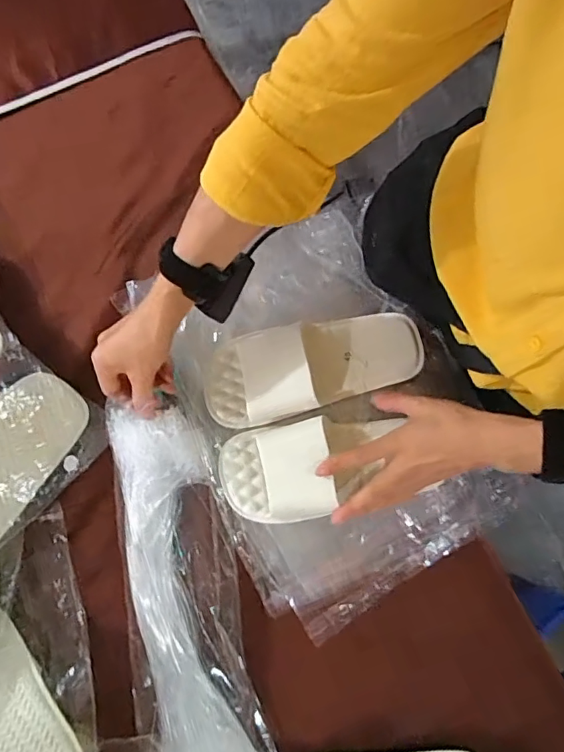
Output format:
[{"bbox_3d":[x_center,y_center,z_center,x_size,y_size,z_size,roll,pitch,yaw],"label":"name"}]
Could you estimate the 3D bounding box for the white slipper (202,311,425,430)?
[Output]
[{"bbox_3d":[0.033,-0.014,0.541,0.233,0.047,0.097,-12,81,1],"label":"white slipper"}]

